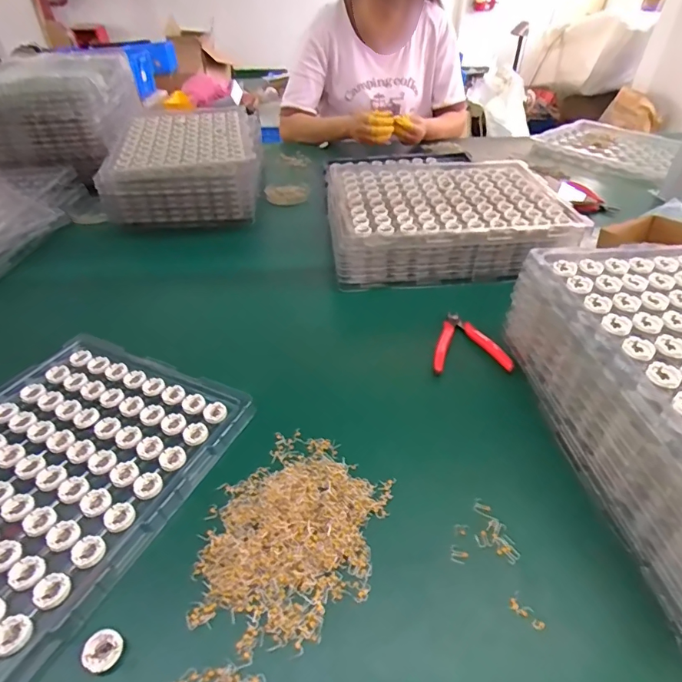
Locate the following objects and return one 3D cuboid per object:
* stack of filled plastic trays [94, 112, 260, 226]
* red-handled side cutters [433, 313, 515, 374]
[{"bbox_3d":[-0.319,-0.366,0.924,0.279,0.130,0.327,-6,41,-5],"label":"stack of filled plastic trays"},{"bbox_3d":[0.155,0.000,0.537,0.089,0.016,0.106,0,41,2],"label":"red-handled side cutters"}]

